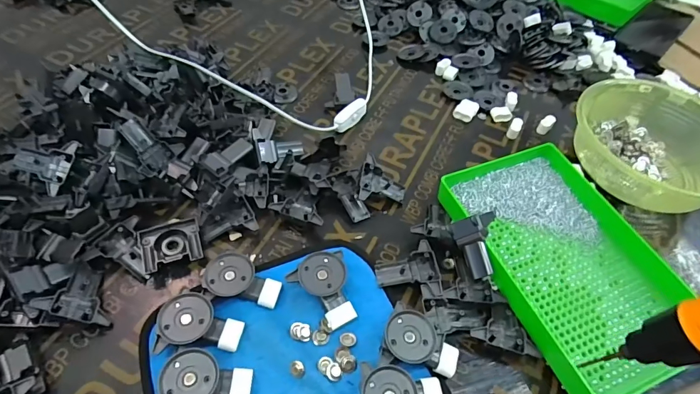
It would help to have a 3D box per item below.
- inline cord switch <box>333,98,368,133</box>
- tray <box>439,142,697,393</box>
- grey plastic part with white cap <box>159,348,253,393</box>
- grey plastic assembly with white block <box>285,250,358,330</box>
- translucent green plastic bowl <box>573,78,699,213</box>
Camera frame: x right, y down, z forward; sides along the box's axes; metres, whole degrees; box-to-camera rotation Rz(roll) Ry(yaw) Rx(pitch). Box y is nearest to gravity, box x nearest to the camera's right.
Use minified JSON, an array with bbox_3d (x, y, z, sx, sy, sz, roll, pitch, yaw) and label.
[{"bbox_3d":[0.001,-0.105,0.530,0.016,0.022,0.063,39,59,23],"label":"inline cord switch"},{"bbox_3d":[0.209,0.059,0.407,0.154,0.040,0.249,-15,55,-16],"label":"tray"},{"bbox_3d":[-0.111,0.143,0.319,0.064,0.025,0.044,-6,53,-10],"label":"grey plastic part with white cap"},{"bbox_3d":[-0.026,0.084,0.371,0.051,0.025,0.065,-10,54,-13],"label":"grey plastic assembly with white block"},{"bbox_3d":[0.383,-0.077,0.510,0.194,0.066,0.209,2,52,-3],"label":"translucent green plastic bowl"}]

